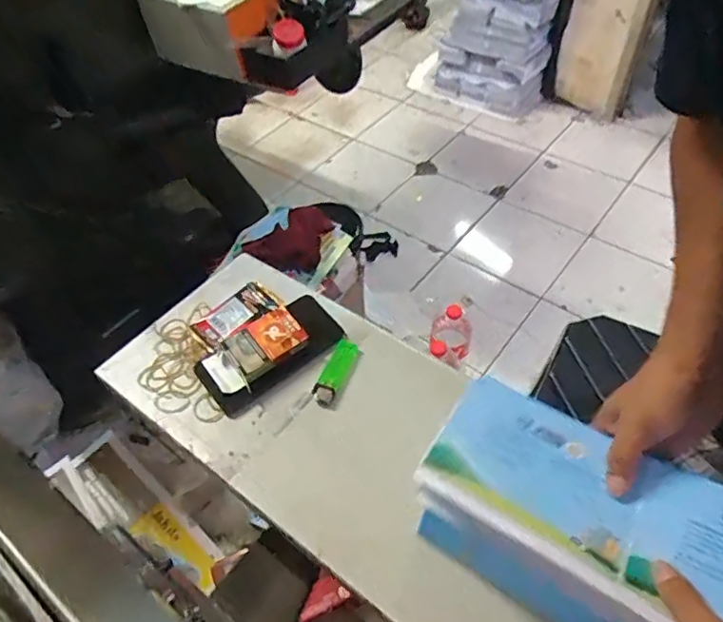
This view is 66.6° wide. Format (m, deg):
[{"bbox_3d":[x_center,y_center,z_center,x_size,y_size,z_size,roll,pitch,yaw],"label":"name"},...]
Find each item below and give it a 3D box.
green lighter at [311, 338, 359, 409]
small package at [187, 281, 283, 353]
[{"bbox_3d":[-0.029,0.067,0.608,0.026,0.011,0.086,19,55,19],"label":"green lighter"},{"bbox_3d":[-0.150,0.007,0.662,0.105,0.024,0.053,-36,57,-22],"label":"small package"}]

